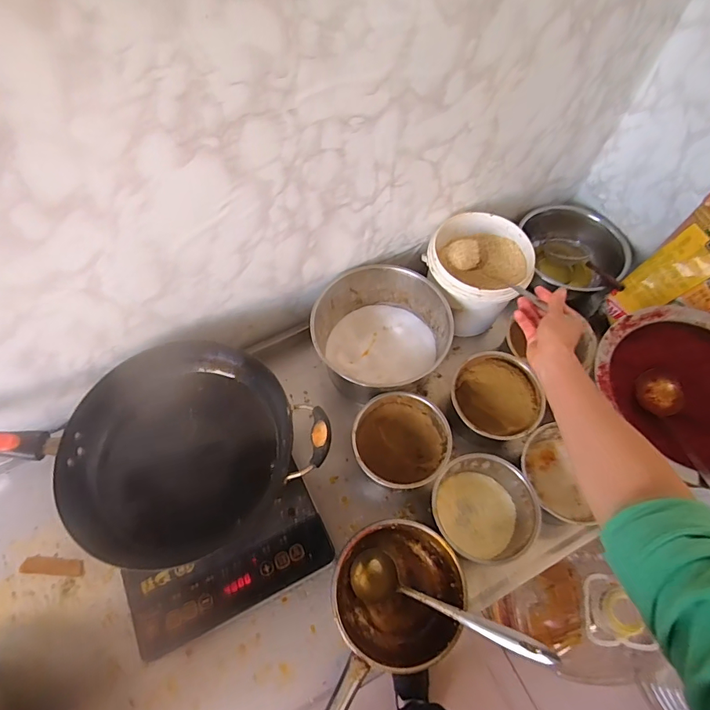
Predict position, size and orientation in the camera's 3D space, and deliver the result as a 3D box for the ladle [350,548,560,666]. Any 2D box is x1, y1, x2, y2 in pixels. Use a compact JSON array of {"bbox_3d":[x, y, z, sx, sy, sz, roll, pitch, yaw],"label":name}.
[{"bbox_3d":[0.110,0.323,0.564,0.261,0.047,0.061,1,55,41],"label":"ladle"}]

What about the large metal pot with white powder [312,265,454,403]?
[{"bbox_3d":[0.043,-0.035,0.764,0.203,0.127,0.206,0,63,-1],"label":"large metal pot with white powder"}]

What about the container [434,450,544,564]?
[{"bbox_3d":[0.189,0.232,0.659,0.149,0.084,0.140,0,63,-1],"label":"container"}]

